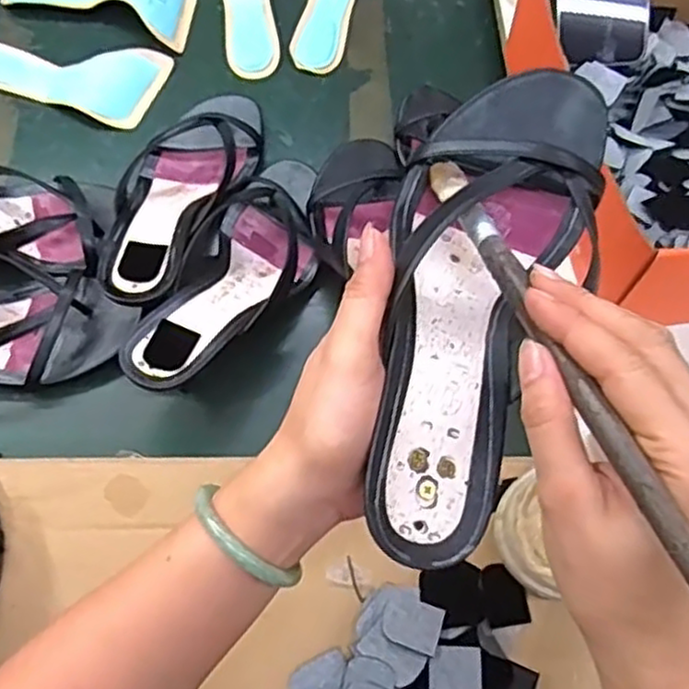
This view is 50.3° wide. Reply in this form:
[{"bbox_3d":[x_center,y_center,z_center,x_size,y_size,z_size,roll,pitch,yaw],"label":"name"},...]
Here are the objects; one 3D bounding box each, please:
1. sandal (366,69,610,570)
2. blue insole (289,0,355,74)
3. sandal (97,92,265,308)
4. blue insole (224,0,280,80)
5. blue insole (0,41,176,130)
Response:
[{"bbox_3d":[0.062,-0.021,0.336,0.096,0.060,0.236,18,72,6],"label":"sandal"},{"bbox_3d":[-0.017,-0.347,0.734,0.077,0.010,0.184,3,64,-1],"label":"blue insole"},{"bbox_3d":[-0.134,-0.128,0.592,0.095,0.053,0.247,12,50,3],"label":"sandal"},{"bbox_3d":[-0.094,-0.340,0.728,0.075,0.004,0.188,-2,64,-4],"label":"blue insole"},{"bbox_3d":[-0.265,-0.259,0.684,0.188,0.012,0.091,17,65,5],"label":"blue insole"}]

